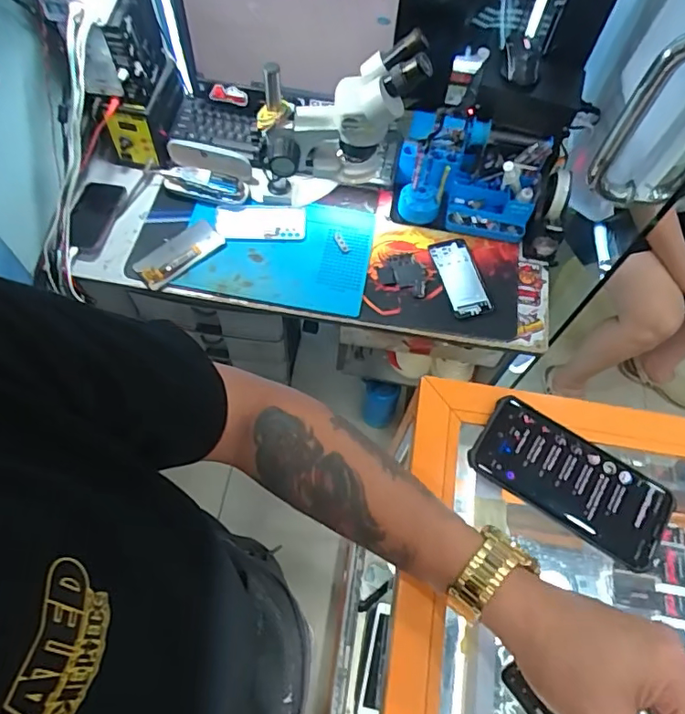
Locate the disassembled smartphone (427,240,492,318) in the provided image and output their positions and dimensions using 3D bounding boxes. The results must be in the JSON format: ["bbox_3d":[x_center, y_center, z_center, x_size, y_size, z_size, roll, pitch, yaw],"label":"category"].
[{"bbox_3d":[0.215,-0.145,0.980,0.079,0.013,0.156,-14,66,-9],"label":"disassembled smartphone"}]

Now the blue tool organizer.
[{"bbox_3d":[0.227,-0.332,0.986,0.251,0.136,0.157,13,64,3],"label":"blue tool organizer"}]

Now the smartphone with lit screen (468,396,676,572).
[{"bbox_3d":[0.179,0.095,0.424,0.150,0.011,0.072,34,67,13],"label":"smartphone with lit screen"}]

